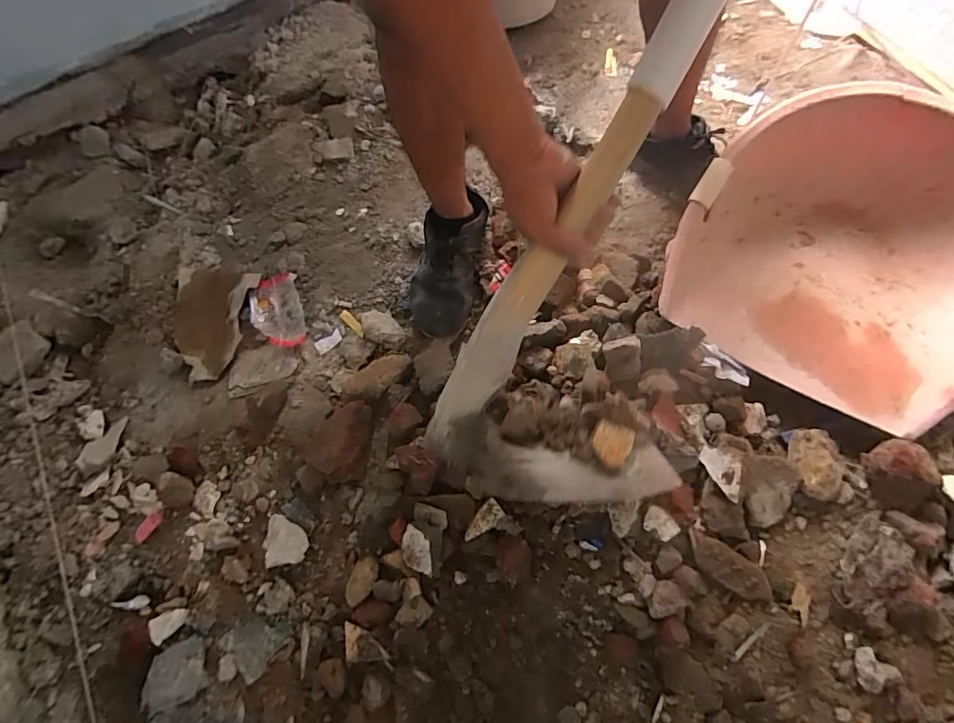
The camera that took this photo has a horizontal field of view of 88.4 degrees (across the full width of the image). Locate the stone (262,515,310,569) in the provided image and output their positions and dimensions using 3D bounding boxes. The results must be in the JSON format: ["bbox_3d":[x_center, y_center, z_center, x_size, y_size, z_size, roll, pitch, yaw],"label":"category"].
[{"bbox_3d":[-0.282,0.259,0.714,0.062,0.034,0.070,-8,69,-1],"label":"stone"}]

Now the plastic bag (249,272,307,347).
[{"bbox_3d":[-0.348,-0.087,0.851,0.088,0.012,0.139,-17,70,-4],"label":"plastic bag"}]

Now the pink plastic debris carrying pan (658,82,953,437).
[{"bbox_3d":[0.530,-0.173,0.694,0.432,0.162,0.406,31,74,15],"label":"pink plastic debris carrying pan"}]

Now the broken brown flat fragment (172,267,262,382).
[{"bbox_3d":[-0.476,-0.073,0.852,0.143,0.012,0.207,5,70,4],"label":"broken brown flat fragment"}]

